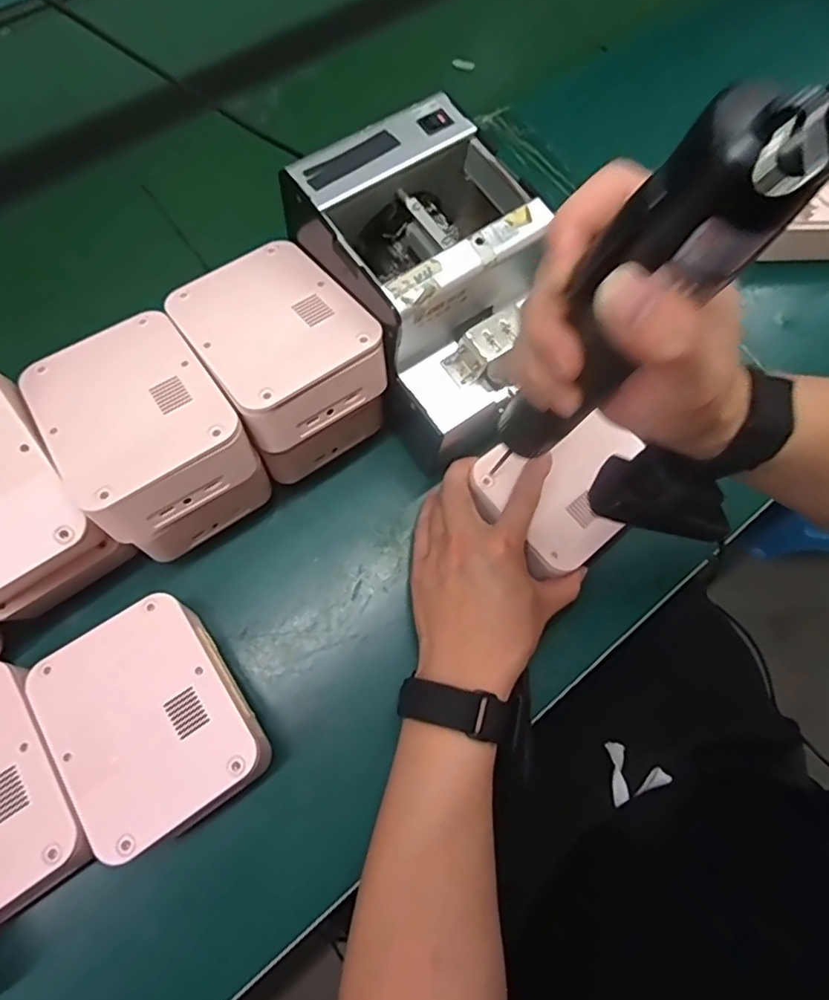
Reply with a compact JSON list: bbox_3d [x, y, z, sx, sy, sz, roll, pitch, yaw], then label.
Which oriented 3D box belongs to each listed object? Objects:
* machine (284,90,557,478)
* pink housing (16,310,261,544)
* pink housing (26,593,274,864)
[{"bbox_3d":[0.016,-0.142,0.411,0.122,0.145,0.170,-33,73,-14],"label":"machine"},{"bbox_3d":[-0.168,-0.051,0.353,0.097,0.036,0.127,-33,73,-14],"label":"pink housing"},{"bbox_3d":[-0.161,0.137,0.369,0.099,0.057,0.129,-33,73,-14],"label":"pink housing"}]

